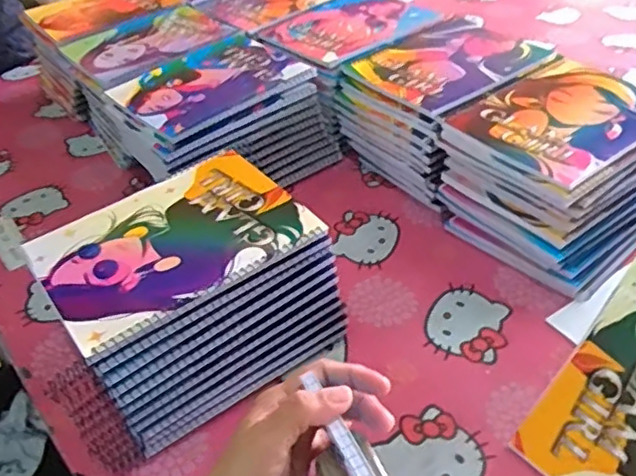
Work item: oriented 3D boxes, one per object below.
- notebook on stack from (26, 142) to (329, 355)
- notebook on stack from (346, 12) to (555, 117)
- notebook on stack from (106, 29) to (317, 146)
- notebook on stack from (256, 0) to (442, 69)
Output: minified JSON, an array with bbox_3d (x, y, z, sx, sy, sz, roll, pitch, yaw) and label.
[{"bbox_3d":[-0.115,0.000,0.487,0.198,0.010,0.144,-27,45,-24],"label":"notebook on stack"},{"bbox_3d":[0.157,-0.210,0.724,0.209,0.011,0.171,-28,46,-25],"label":"notebook on stack"},{"bbox_3d":[-0.124,-0.182,0.717,0.203,0.015,0.155,-32,47,-28],"label":"notebook on stack"},{"bbox_3d":[0.039,-0.287,0.818,0.205,0.010,0.162,-30,46,-26],"label":"notebook on stack"}]

